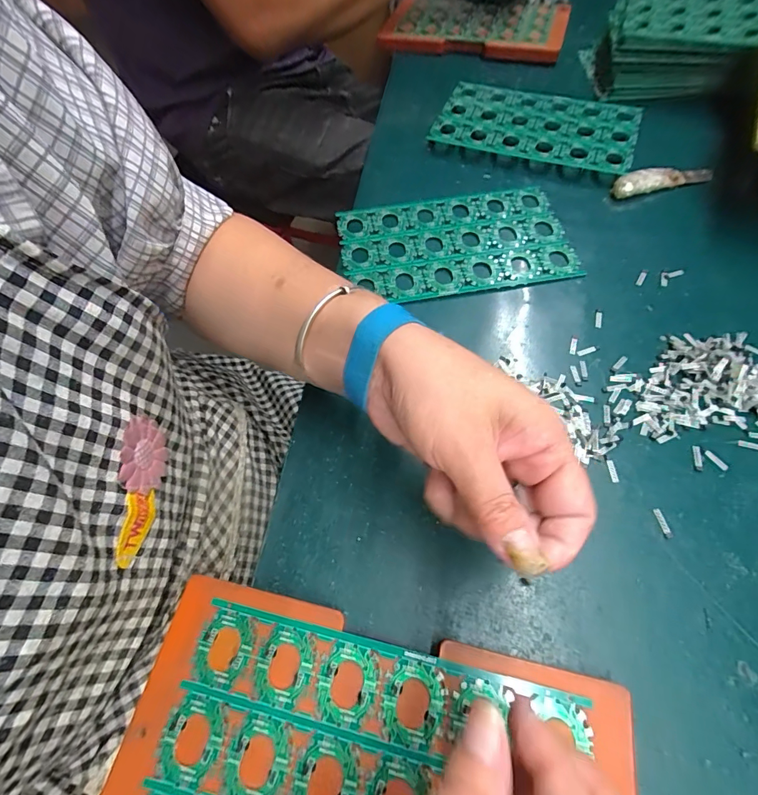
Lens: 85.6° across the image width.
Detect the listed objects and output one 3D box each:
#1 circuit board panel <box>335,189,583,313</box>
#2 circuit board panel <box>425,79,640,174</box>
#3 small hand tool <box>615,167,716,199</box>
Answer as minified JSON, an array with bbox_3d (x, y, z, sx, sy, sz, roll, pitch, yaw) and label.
[{"bbox_3d":[0.068,-0.141,0.374,0.200,0.007,0.129,-10,61,-4],"label":"circuit board panel"},{"bbox_3d":[0.171,-0.298,0.450,0.202,0.013,0.123,19,63,13],"label":"circuit board panel"},{"bbox_3d":[0.279,-0.215,0.403,0.106,0.015,0.022,-14,61,-6],"label":"small hand tool"}]

